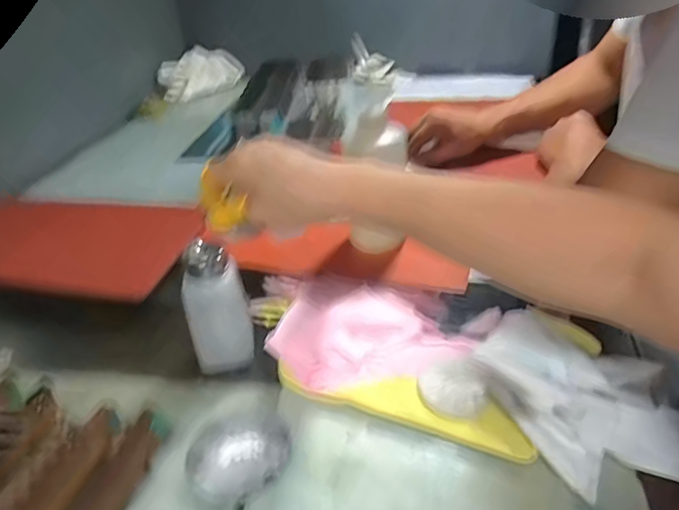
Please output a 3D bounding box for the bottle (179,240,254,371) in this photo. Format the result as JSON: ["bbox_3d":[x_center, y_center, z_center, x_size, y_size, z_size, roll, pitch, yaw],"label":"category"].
[{"bbox_3d":[-0.115,0.051,0.482,0.050,0.124,0.051,-6,33,1],"label":"bottle"}]

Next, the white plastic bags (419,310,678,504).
[{"bbox_3d":[0.182,0.110,0.412,0.208,0.052,0.127,15,38,29],"label":"white plastic bags"}]

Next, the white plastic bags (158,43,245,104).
[{"bbox_3d":[-0.342,-0.449,1.237,0.208,0.090,0.087,-18,37,-18],"label":"white plastic bags"}]

